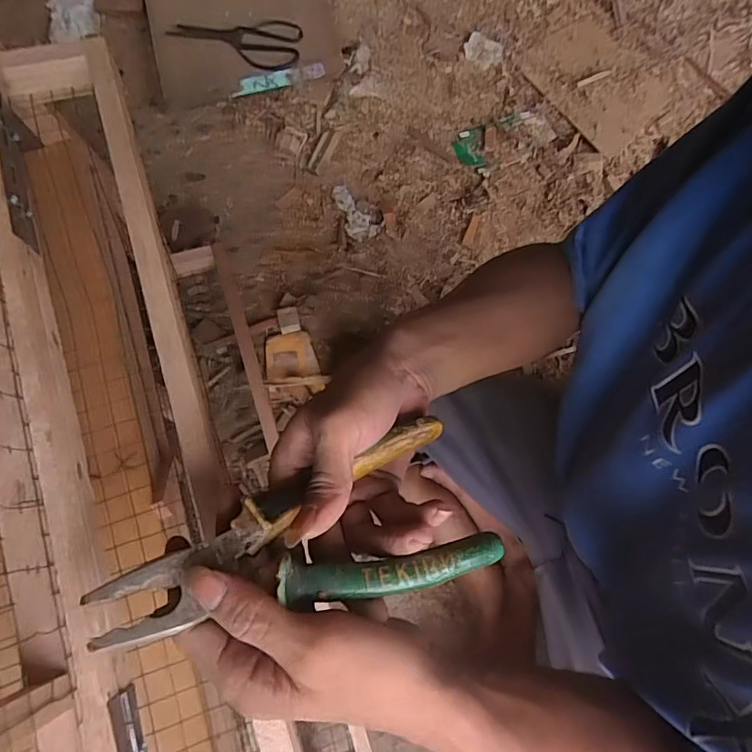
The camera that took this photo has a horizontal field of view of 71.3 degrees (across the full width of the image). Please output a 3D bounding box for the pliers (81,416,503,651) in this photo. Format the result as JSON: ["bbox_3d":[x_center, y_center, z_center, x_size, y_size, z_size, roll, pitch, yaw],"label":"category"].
[{"bbox_3d":[-0.036,0.075,0.253,0.185,0.031,0.078,-11,78,-15],"label":"pliers"}]

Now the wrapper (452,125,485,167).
[{"bbox_3d":[0.146,-0.362,0.825,0.047,0.013,0.078,1,78,0],"label":"wrapper"}]

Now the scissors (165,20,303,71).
[{"bbox_3d":[-0.214,-0.519,0.806,0.195,0.018,0.077,9,76,3],"label":"scissors"}]

